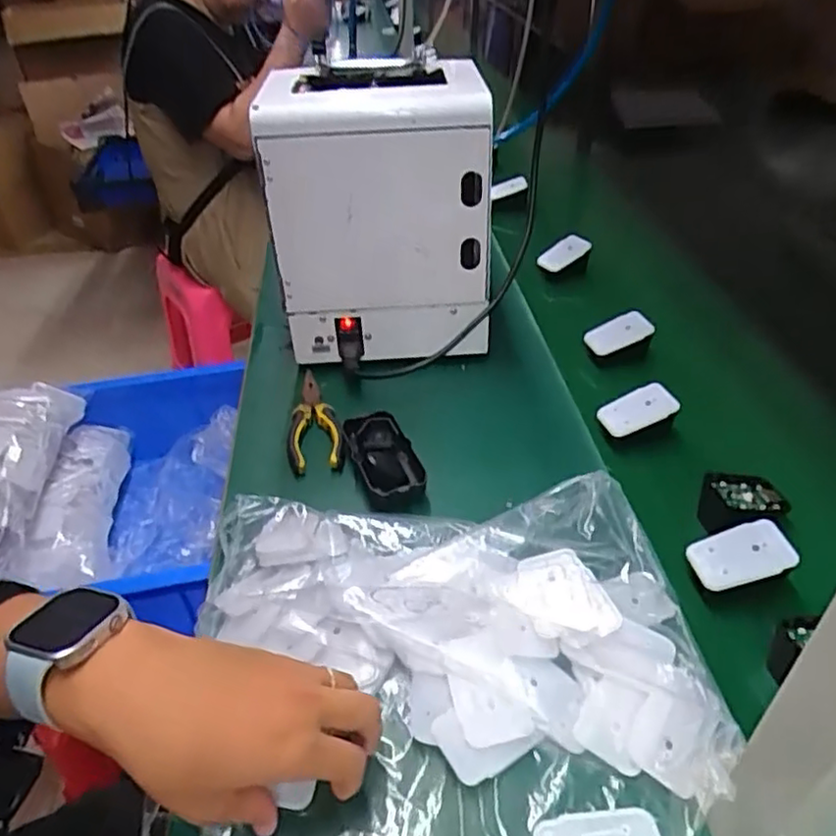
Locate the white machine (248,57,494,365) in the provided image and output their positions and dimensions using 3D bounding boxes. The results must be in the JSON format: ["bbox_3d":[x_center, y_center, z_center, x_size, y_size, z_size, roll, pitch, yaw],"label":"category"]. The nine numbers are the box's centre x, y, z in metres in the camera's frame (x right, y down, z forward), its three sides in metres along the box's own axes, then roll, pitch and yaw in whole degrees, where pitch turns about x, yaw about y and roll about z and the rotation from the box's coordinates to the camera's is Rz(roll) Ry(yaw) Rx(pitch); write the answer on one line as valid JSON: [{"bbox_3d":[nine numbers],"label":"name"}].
[{"bbox_3d":[-0.034,-0.216,0.705,0.212,0.254,0.164,0,40,3],"label":"white machine"}]

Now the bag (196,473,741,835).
[{"bbox_3d":[0.013,0.156,0.442,0.332,0.043,0.268,-1,41,3],"label":"bag"}]

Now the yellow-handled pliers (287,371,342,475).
[{"bbox_3d":[-0.104,0.000,0.661,0.050,0.018,0.143,-8,40,-7],"label":"yellow-handled pliers"}]

